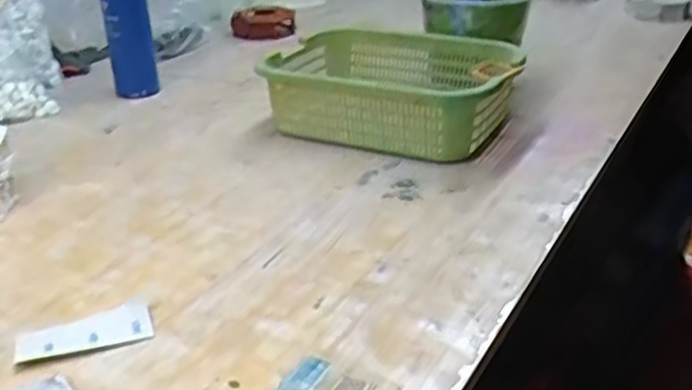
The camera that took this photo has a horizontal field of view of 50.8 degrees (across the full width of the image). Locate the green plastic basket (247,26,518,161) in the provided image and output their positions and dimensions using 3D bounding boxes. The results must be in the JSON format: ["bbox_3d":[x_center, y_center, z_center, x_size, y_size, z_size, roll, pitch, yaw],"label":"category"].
[{"bbox_3d":[0.058,-0.132,0.901,0.290,0.092,0.216,9,30,19],"label":"green plastic basket"}]

